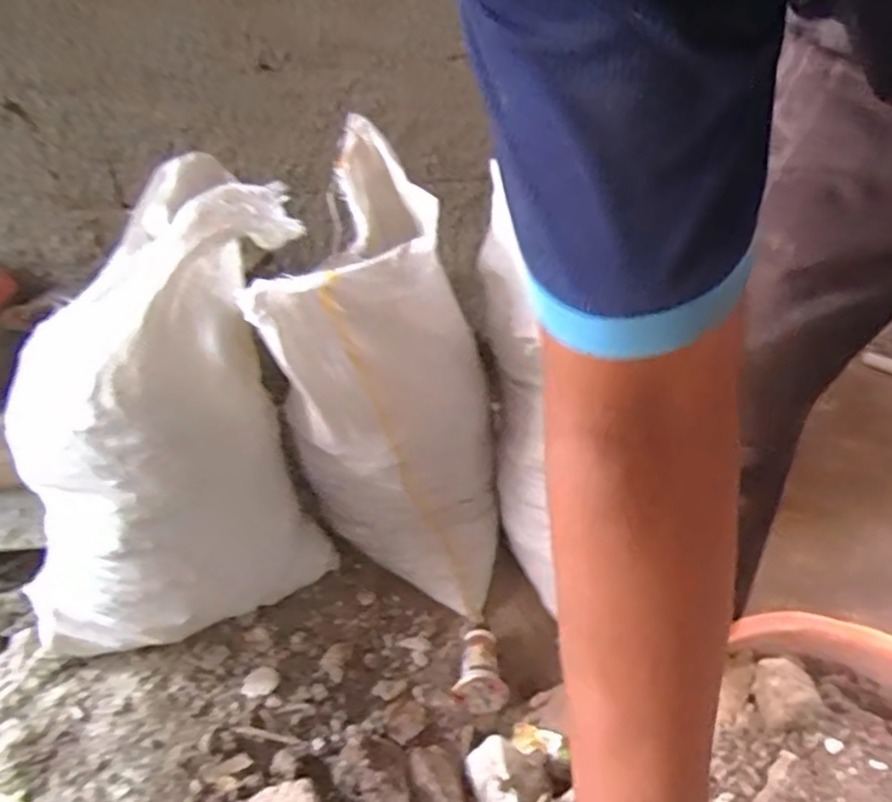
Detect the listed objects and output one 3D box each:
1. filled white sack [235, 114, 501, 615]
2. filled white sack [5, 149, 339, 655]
[{"bbox_3d":[-0.057,0.003,0.861,0.235,0.561,0.315,-2,38,4],"label":"filled white sack"},{"bbox_3d":[-0.348,0.020,0.787,0.386,0.475,0.270,-33,46,-31],"label":"filled white sack"}]

